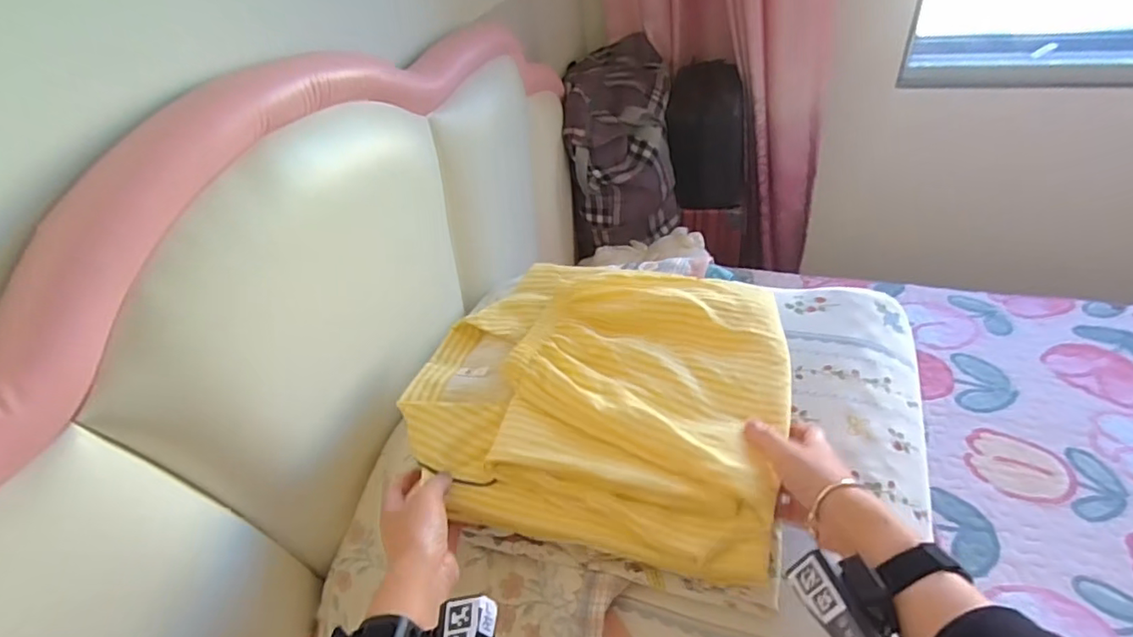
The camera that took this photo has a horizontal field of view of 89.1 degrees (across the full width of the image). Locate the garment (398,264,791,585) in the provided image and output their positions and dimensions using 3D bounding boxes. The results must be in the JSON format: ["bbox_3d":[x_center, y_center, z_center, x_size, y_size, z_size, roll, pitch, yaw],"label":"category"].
[{"bbox_3d":[0.028,0.062,0.571,0.350,0.067,0.302,7,43,17],"label":"garment"}]

